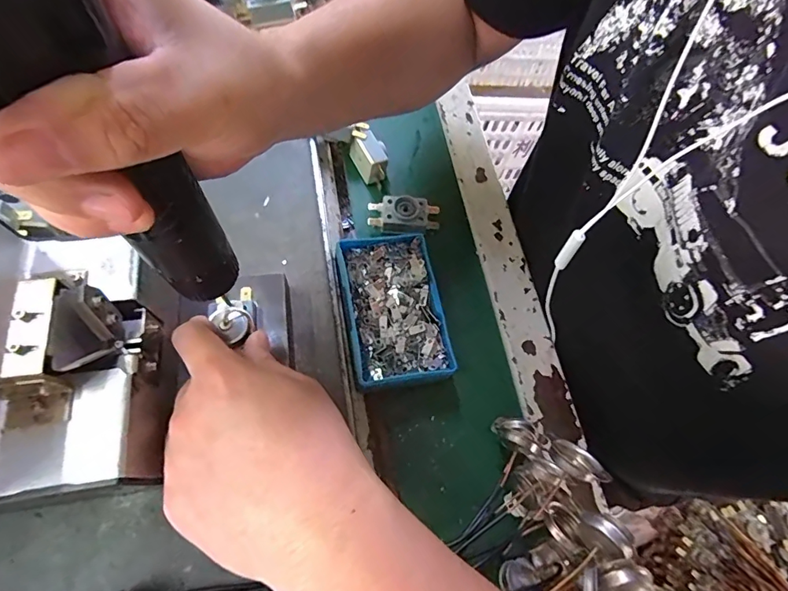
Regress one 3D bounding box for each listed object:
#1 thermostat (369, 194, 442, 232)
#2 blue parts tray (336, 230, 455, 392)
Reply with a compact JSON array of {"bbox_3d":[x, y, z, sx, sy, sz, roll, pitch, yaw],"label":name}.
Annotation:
[{"bbox_3d":[0.008,-0.067,0.377,0.058,0.020,0.029,4,67,0],"label":"thermostat"},{"bbox_3d":[-0.002,0.010,0.341,0.072,0.026,0.120,-9,68,-8],"label":"blue parts tray"}]

